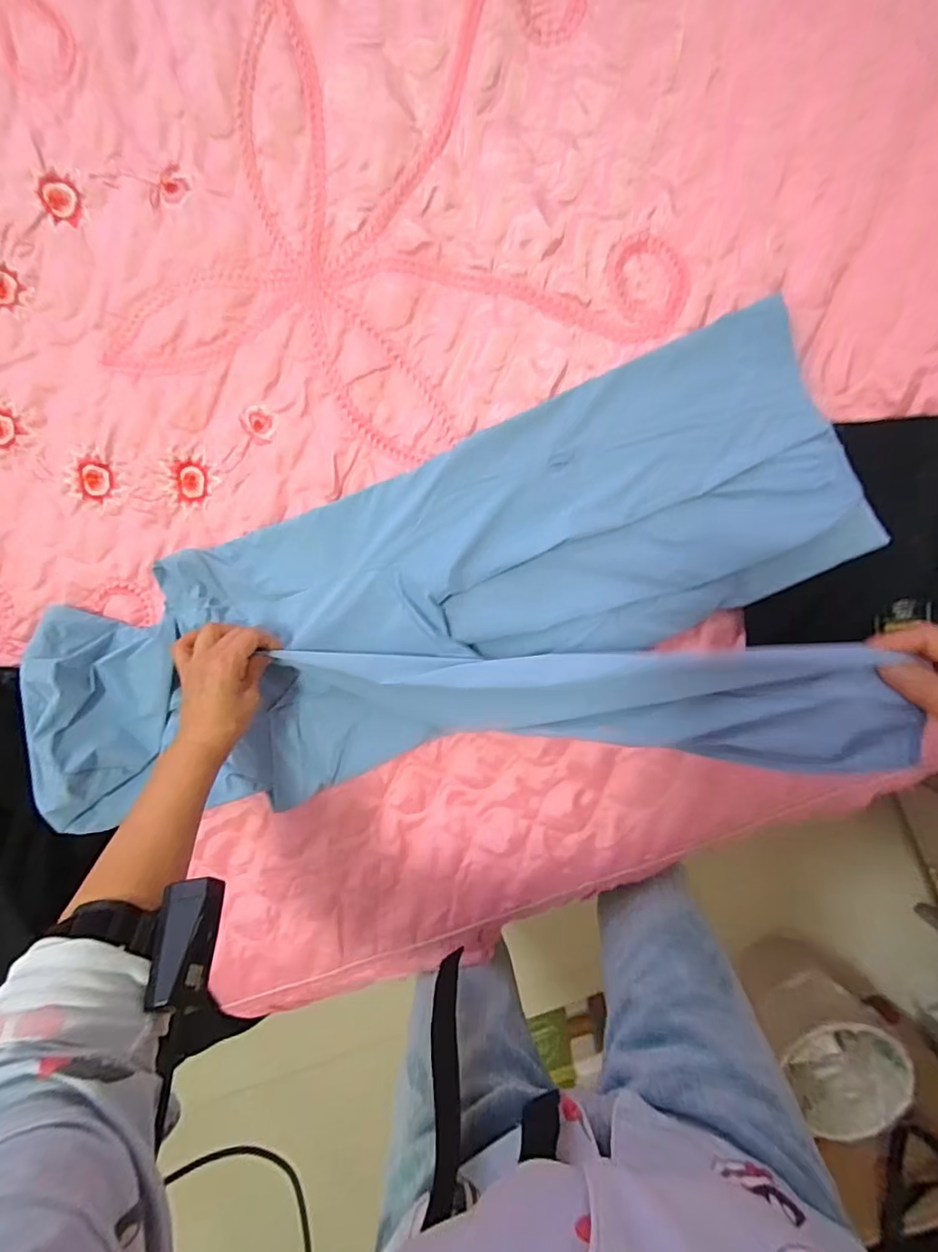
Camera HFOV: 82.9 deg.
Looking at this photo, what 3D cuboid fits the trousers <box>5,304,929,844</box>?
[{"bbox_3d":[-0.057,0.002,0.472,0.795,0.177,0.338,-17,95,8],"label":"trousers"}]

